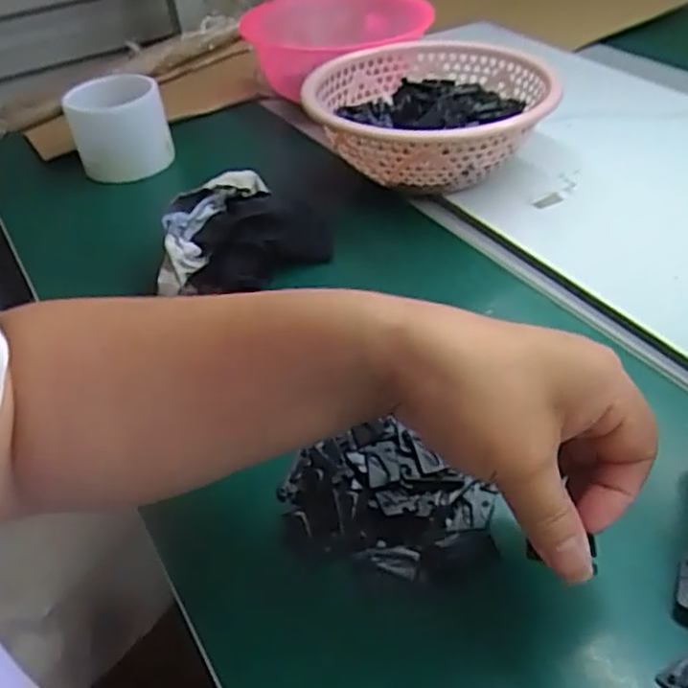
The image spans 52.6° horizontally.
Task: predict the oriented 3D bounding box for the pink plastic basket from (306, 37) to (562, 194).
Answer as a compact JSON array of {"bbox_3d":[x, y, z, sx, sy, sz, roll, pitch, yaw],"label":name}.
[{"bbox_3d":[0.073,-0.185,0.597,0.191,0.080,0.191,-15,43,-8],"label":"pink plastic basket"}]

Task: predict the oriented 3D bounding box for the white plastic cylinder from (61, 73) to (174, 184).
[{"bbox_3d":[-0.218,-0.210,0.680,0.089,0.077,0.107,-18,43,-14],"label":"white plastic cylinder"}]

